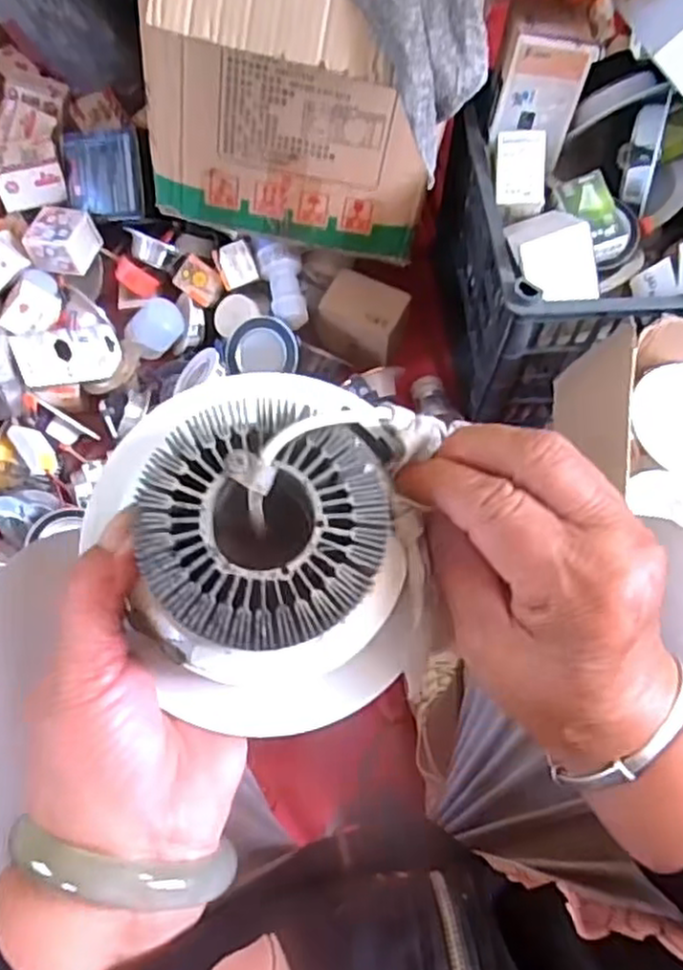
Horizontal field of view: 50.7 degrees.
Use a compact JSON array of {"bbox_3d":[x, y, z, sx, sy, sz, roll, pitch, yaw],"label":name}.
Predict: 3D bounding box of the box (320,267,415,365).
[{"bbox_3d":[0.028,-0.217,0.942,0.109,0.084,0.086,23,69,10],"label":"box"}]

